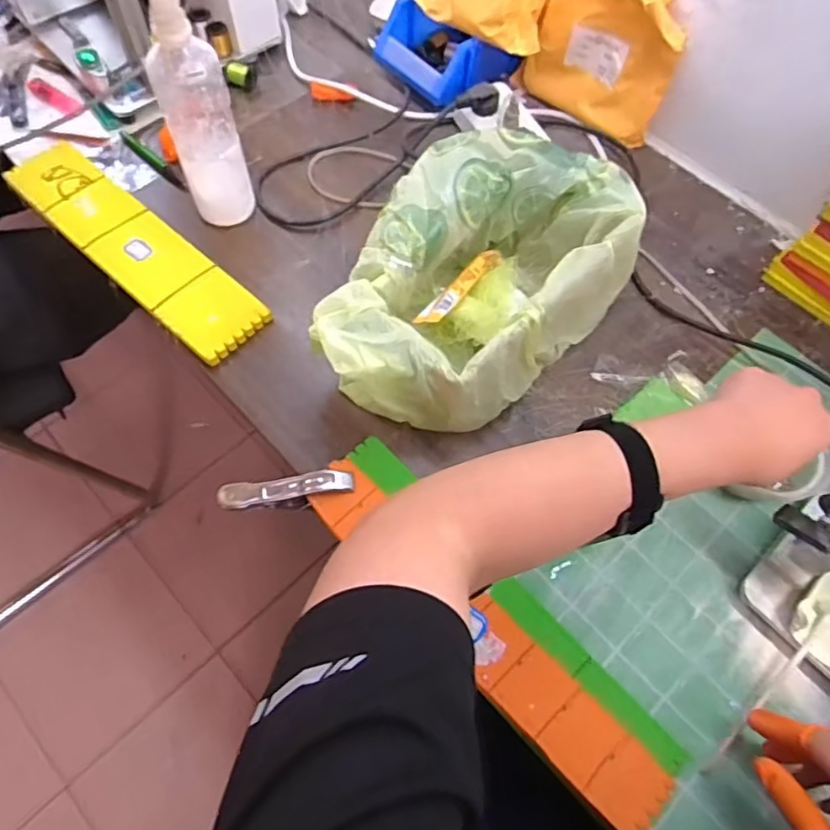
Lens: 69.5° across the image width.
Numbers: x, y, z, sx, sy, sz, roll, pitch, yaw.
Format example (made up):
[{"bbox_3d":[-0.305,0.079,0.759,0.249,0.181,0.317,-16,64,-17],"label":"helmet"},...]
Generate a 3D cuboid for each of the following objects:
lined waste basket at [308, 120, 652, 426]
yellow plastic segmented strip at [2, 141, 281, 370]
[{"bbox_3d":[0.050,-0.118,0.542,0.183,0.118,0.290,40,69,16],"label":"lined waste basket"},{"bbox_3d":[-0.291,-0.178,0.615,0.333,0.012,0.078,40,69,15],"label":"yellow plastic segmented strip"}]

